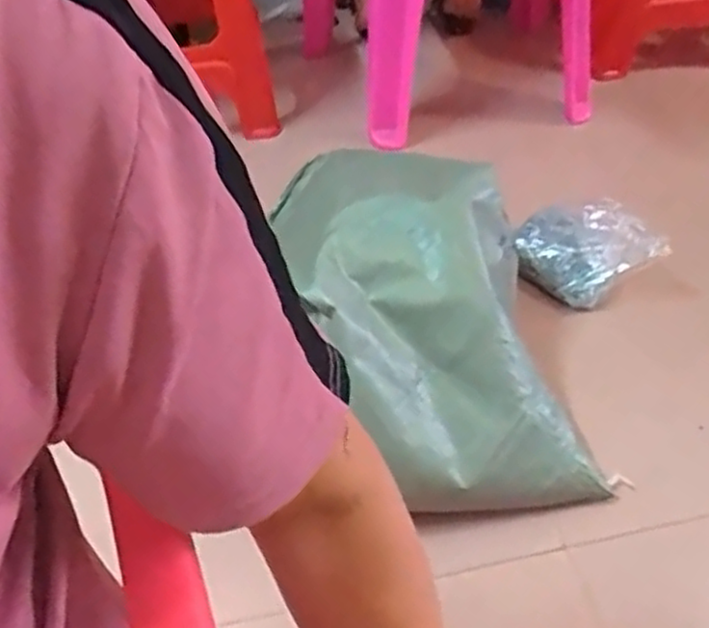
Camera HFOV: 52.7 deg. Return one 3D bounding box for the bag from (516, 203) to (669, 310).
[{"bbox_3d":[0.355,-0.105,1.123,0.174,0.050,0.177,-43,67,15],"label":"bag"}]

